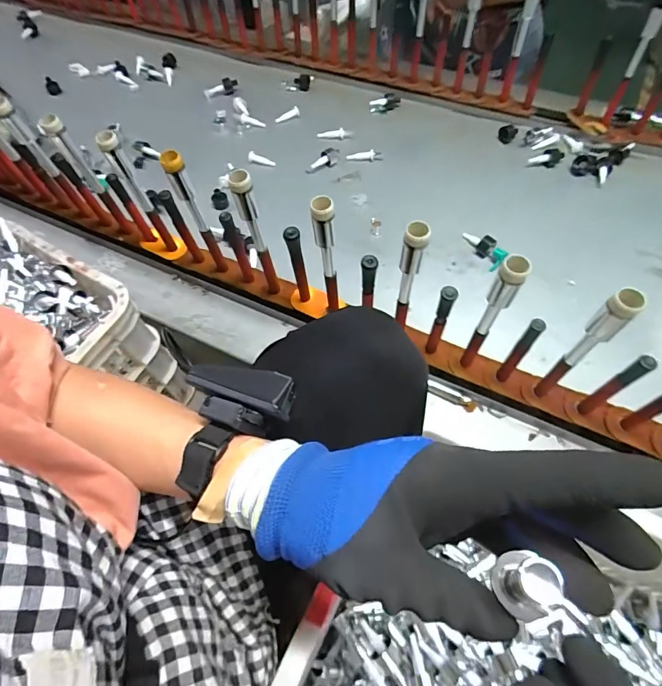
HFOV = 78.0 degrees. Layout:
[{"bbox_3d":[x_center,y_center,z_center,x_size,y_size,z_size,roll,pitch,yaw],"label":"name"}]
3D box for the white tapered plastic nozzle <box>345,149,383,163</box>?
[{"bbox_3d":[0.068,-0.384,0.839,0.072,0.015,0.021,2,59,2],"label":"white tapered plastic nozzle"}]

